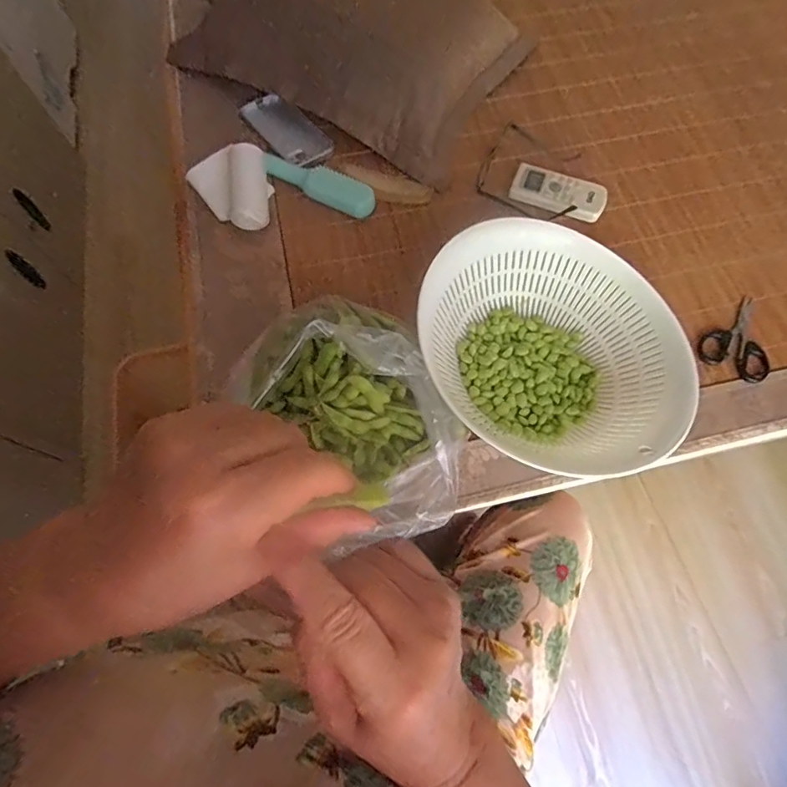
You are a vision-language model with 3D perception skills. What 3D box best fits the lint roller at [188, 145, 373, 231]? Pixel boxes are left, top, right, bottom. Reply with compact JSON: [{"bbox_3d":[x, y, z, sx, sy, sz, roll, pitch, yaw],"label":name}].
[{"bbox_3d":[-0.148,-0.271,0.621,0.235,0.049,0.113,-8,66,-4],"label":"lint roller"}]

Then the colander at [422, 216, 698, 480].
[{"bbox_3d":[0.156,-0.047,0.507,0.256,0.091,0.254,6,66,2],"label":"colander"}]

